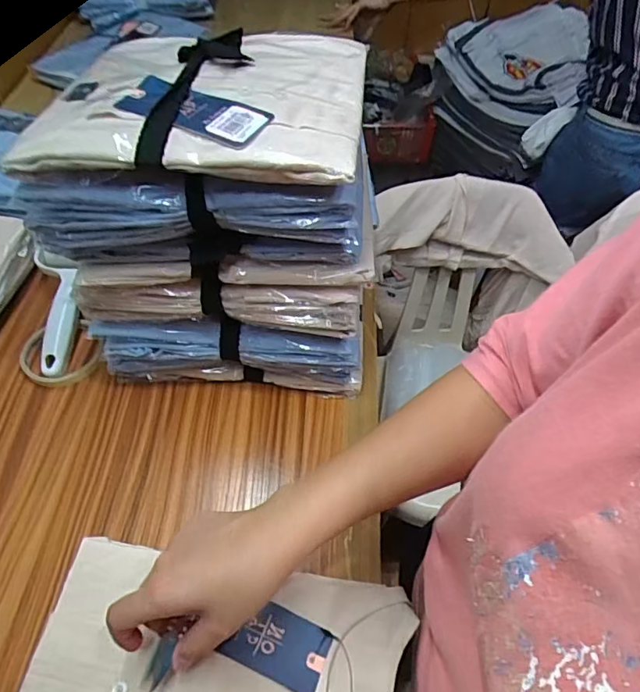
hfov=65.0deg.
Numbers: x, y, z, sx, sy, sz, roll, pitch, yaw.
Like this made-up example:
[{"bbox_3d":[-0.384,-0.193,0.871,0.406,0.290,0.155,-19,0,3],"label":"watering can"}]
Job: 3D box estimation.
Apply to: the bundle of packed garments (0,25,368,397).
[{"bbox_3d":[-0.092,-0.111,0.487,0.250,0.280,0.194,3,53,-2],"label":"bundle of packed garments"}]

